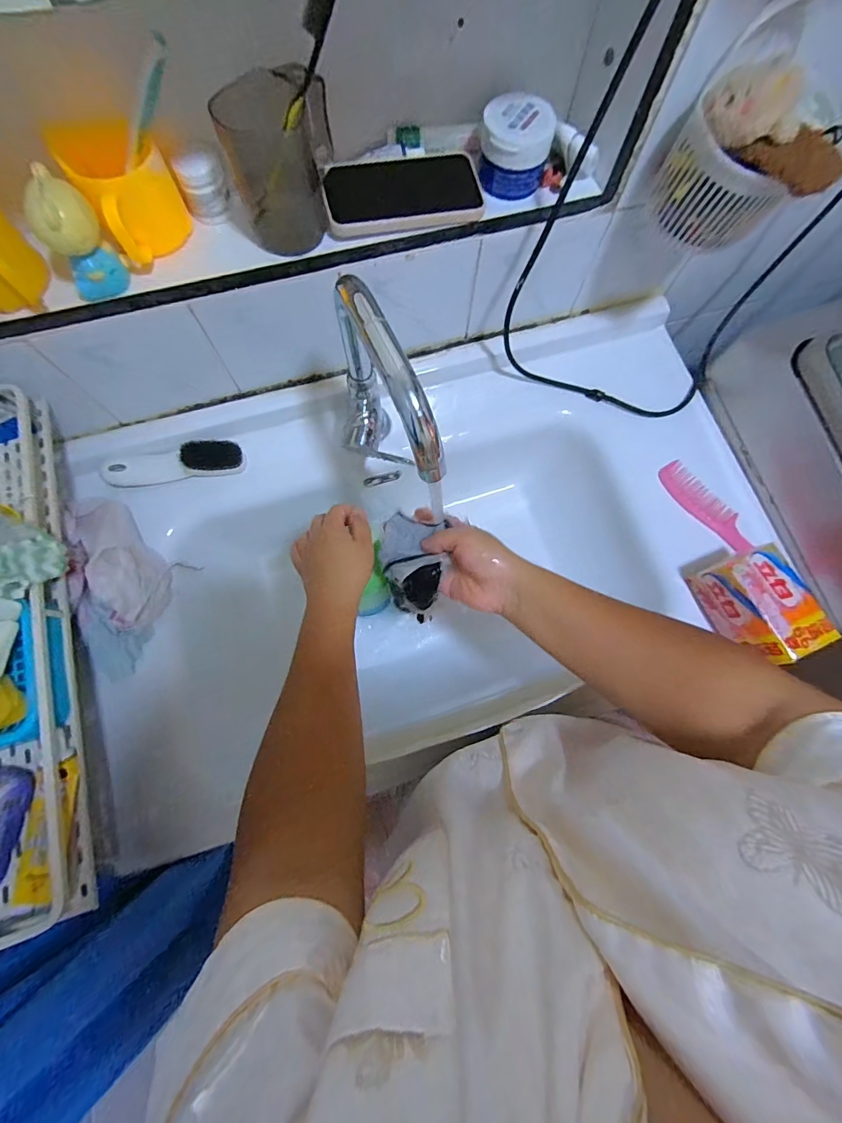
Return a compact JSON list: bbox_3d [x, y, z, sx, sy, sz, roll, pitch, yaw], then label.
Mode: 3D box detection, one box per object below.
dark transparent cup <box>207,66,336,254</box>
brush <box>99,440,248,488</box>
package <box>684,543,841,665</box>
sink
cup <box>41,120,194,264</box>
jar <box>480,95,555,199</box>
[{"bbox_3d":[-0.117,-0.341,0.360,0.084,0.108,0.063,-9,76,-4],"label":"dark transparent cup"},{"bbox_3d":[-0.309,-0.121,0.522,0.162,0.027,0.045,-15,115,-12],"label":"brush"},{"bbox_3d":[0.377,0.048,0.468,0.074,0.073,0.117,-21,77,-7],"label":"package"},{"bbox_3d":[0.011,-0.020,0.572,0.827,0.176,0.469,-17,77,-6],"label":"sink"},{"bbox_3d":[-0.252,-0.321,0.363,0.073,0.079,0.076,0,76,-1],"label":"cup"},{"bbox_3d":[0.091,-0.396,0.399,0.065,0.048,0.058,10,76,1],"label":"jar"}]

